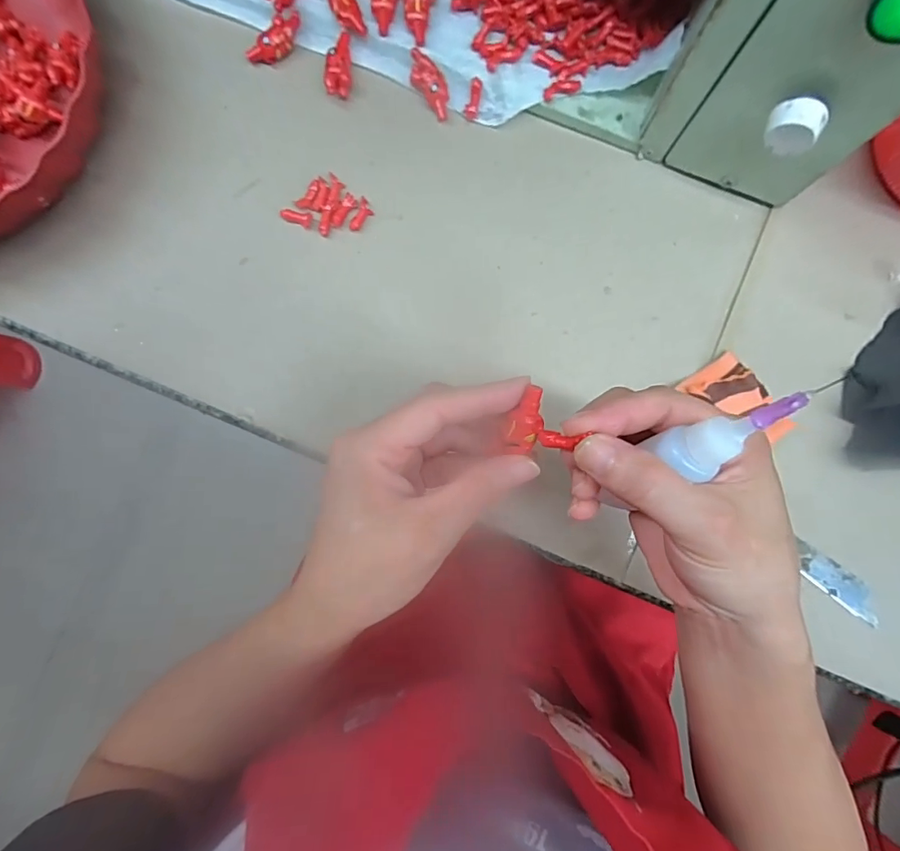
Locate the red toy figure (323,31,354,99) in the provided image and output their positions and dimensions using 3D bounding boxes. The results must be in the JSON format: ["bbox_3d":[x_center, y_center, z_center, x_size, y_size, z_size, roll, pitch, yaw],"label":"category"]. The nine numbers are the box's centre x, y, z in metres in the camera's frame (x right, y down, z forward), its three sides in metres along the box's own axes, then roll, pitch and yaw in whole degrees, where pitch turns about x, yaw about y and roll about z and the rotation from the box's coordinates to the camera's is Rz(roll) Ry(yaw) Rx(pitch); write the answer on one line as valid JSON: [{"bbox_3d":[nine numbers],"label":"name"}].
[{"bbox_3d":[-0.074,-0.240,0.319,0.016,0.013,0.039,2,87,0],"label":"red toy figure"}]

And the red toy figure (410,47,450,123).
[{"bbox_3d":[-0.012,-0.224,0.313,0.018,0.011,0.043,-30,104,-2],"label":"red toy figure"}]

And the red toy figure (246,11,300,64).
[{"bbox_3d":[-0.116,-0.257,0.318,0.042,0.014,0.015,-44,88,-2],"label":"red toy figure"}]

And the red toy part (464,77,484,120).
[{"bbox_3d":[0.016,-0.216,0.315,0.009,0.004,0.024,12,112,1],"label":"red toy part"}]

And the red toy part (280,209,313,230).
[{"bbox_3d":[-0.101,-0.138,0.312,0.020,0.004,0.010,18,87,1],"label":"red toy part"}]

